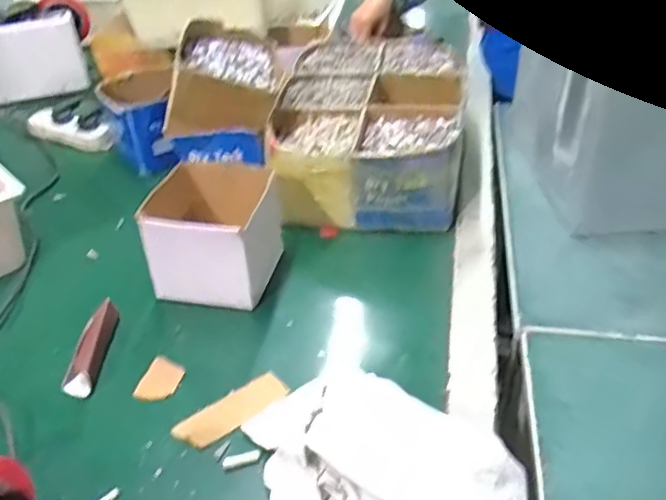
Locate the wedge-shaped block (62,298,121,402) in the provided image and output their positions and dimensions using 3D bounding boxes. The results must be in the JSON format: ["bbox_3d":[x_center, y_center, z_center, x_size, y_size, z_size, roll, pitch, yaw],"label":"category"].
[{"bbox_3d":[-0.267,0.106,0.705,0.031,0.020,0.122,1,39,4],"label":"wedge-shaped block"}]

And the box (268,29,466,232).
[{"bbox_3d":[0.057,-0.196,0.983,0.264,0.111,0.387,4,39,8],"label":"box"}]

